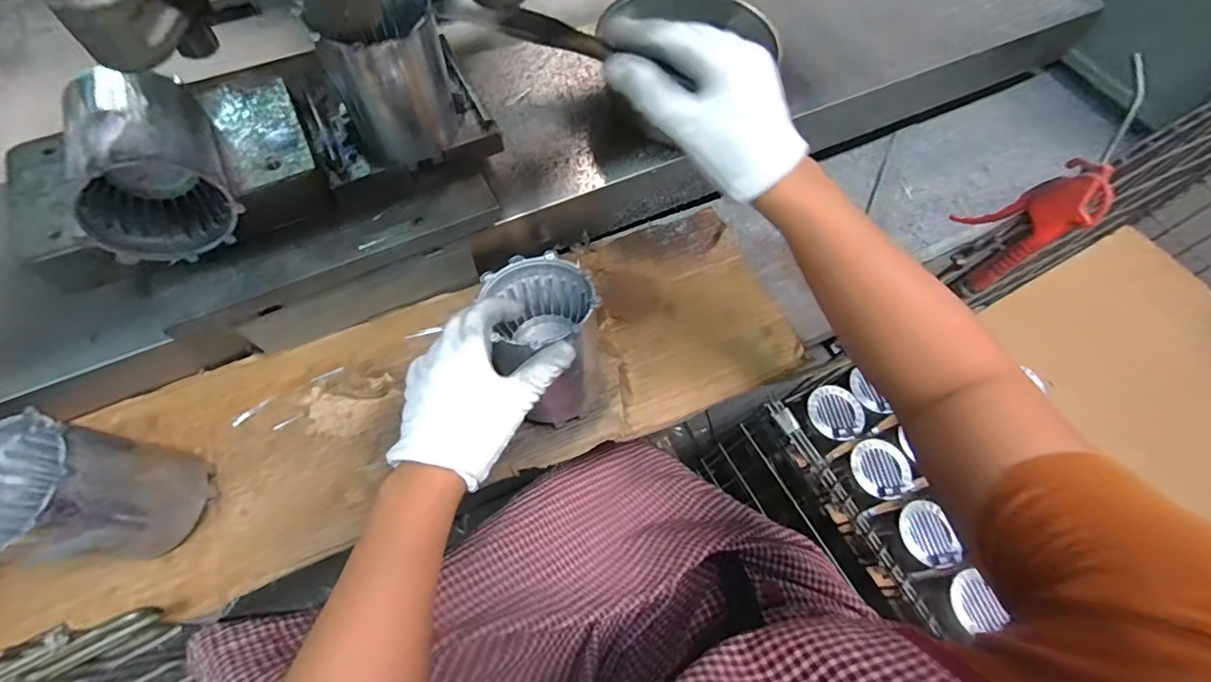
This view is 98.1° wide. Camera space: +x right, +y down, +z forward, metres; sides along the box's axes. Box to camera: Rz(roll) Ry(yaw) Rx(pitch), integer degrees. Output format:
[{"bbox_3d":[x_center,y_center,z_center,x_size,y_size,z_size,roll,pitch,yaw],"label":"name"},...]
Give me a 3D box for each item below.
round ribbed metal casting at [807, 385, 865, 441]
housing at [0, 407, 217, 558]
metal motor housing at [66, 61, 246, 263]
[{"bbox_3d":[0.351,0.109,0.800,0.071,0.008,0.084,-32,75,21],"label":"round ribbed metal casting"},{"bbox_3d":[-0.385,0.117,0.388,0.108,0.118,0.086,3,64,-1],"label":"housing"},{"bbox_3d":[-0.348,-0.138,0.396,0.095,0.099,0.116,-27,68,-15],"label":"metal motor housing"}]

